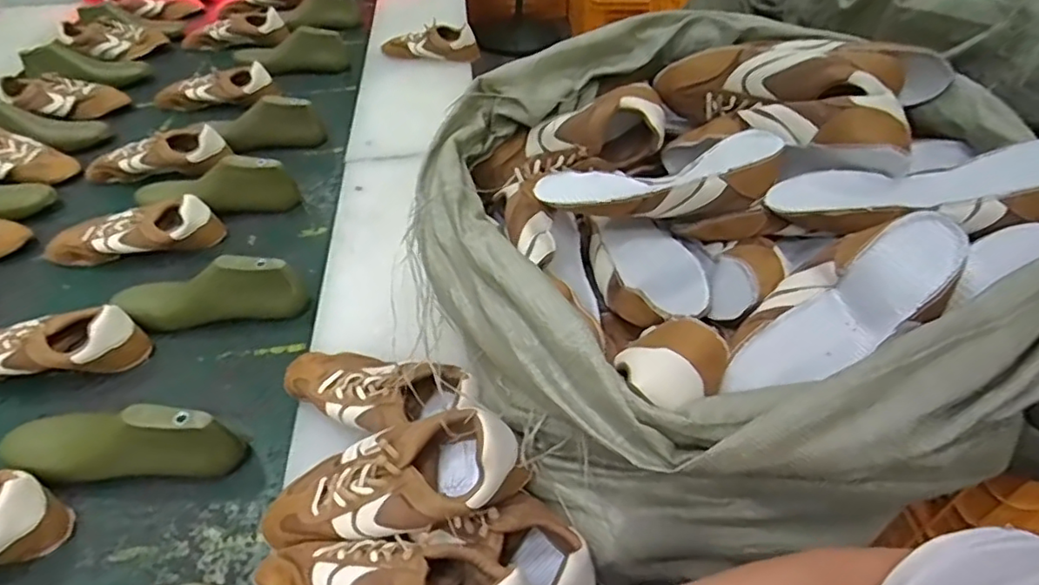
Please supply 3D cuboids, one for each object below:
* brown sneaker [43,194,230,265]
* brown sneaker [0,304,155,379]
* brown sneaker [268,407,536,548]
[{"bbox_3d":[-0.638,-0.102,1.004,0.272,0.068,0.092,-5,47,-6],"label":"brown sneaker"},{"bbox_3d":[-0.647,0.074,0.818,0.270,0.070,0.093,-3,47,-5],"label":"brown sneaker"},{"bbox_3d":[-0.127,0.183,0.582,0.264,0.078,0.101,-18,47,9],"label":"brown sneaker"}]

